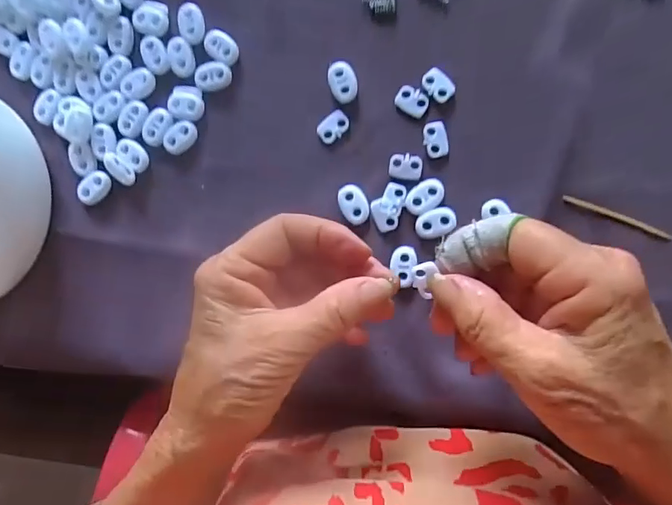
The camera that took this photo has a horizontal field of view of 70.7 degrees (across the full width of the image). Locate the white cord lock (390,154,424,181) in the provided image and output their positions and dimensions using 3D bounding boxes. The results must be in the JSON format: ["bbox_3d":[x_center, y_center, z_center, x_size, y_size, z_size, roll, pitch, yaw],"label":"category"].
[{"bbox_3d":[0.040,-0.049,0.269,0.019,0.004,0.014,10,93,8],"label":"white cord lock"}]

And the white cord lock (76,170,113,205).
[{"bbox_3d":[-0.150,-0.040,0.294,0.015,0.005,0.023,42,96,5],"label":"white cord lock"}]

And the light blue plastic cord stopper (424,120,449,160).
[{"bbox_3d":[0.056,-0.064,0.267,0.013,0.004,0.020,-7,90,8],"label":"light blue plastic cord stopper"}]

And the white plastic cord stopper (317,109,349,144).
[{"bbox_3d":[-0.002,-0.073,0.276,0.019,0.004,0.014,-37,86,7],"label":"white plastic cord stopper"}]

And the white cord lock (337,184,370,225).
[{"bbox_3d":[0.011,-0.028,0.273,0.016,0.004,0.024,-22,88,8],"label":"white cord lock"}]

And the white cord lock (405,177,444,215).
[{"bbox_3d":[0.050,-0.032,0.267,0.022,0.004,0.016,-26,88,8],"label":"white cord lock"}]

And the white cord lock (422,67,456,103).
[{"bbox_3d":[0.057,-0.094,0.265,0.013,0.004,0.019,-43,86,7],"label":"white cord lock"}]

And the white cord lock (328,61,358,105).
[{"bbox_3d":[0.004,-0.098,0.273,0.016,0.007,0.024,-19,89,8],"label":"white cord lock"}]

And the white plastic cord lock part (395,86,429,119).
[{"bbox_3d":[0.043,-0.086,0.268,0.019,0.004,0.014,32,95,6],"label":"white plastic cord lock part"}]

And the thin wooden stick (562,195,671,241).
[{"bbox_3d":[0.152,-0.019,0.255,0.059,0.004,0.004,23,94,7],"label":"thin wooden stick"}]

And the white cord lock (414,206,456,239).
[{"bbox_3d":[0.056,-0.016,0.266,0.022,0.004,0.016,-23,88,8],"label":"white cord lock"}]

